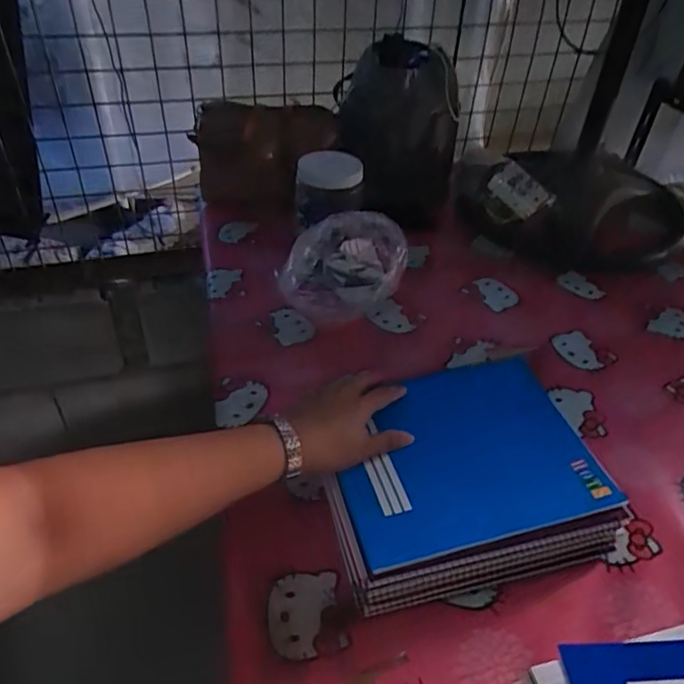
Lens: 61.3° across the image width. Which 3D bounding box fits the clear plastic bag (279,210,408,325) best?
[{"bbox_3d":[-0.001,-0.107,0.810,0.164,0.127,0.096,-21,45,-24],"label":"clear plastic bag"}]

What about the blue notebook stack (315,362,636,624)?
[{"bbox_3d":[0.108,0.127,0.572,0.253,0.069,0.208,-9,41,-12],"label":"blue notebook stack"}]

